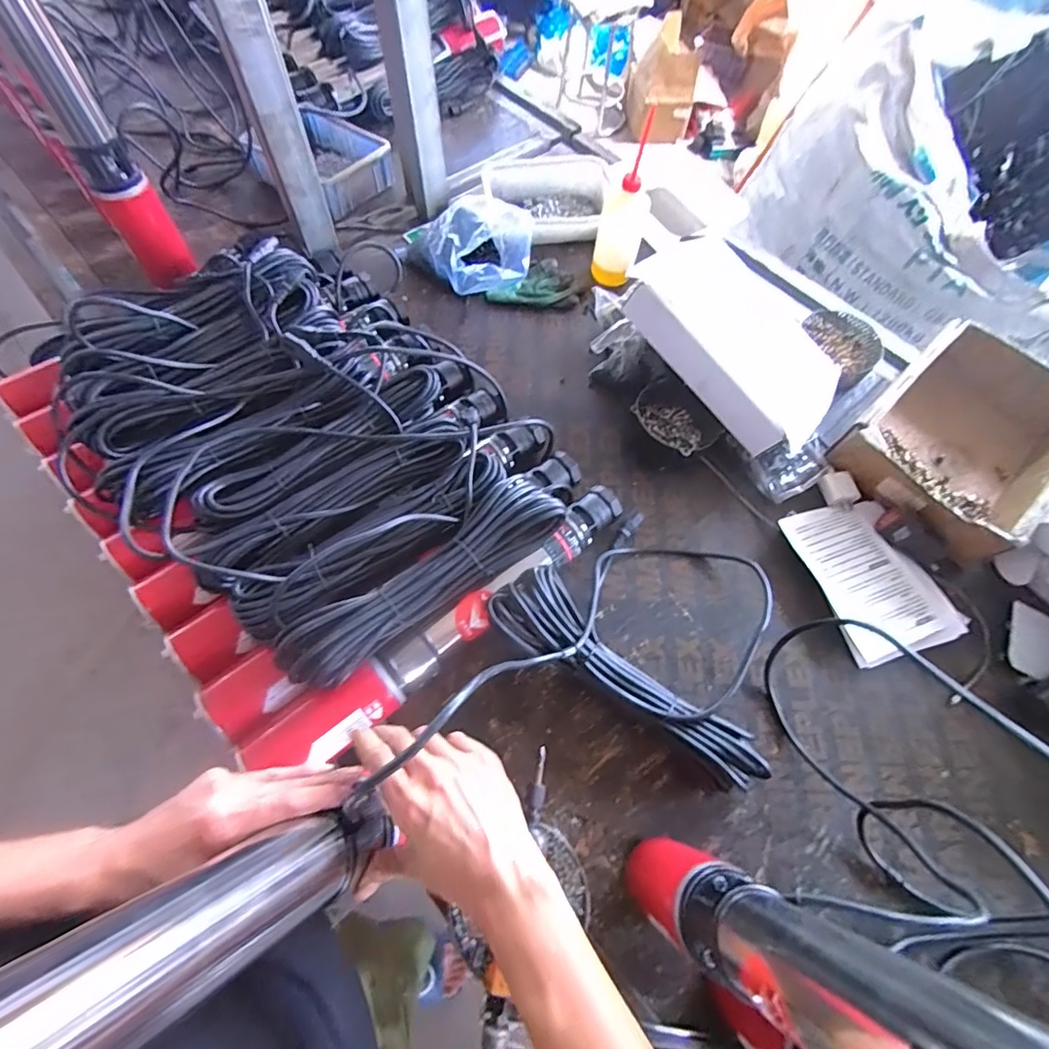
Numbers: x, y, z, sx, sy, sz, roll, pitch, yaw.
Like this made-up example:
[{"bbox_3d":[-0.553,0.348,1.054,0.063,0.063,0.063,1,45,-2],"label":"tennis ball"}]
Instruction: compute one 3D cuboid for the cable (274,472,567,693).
[{"bbox_3d":[-0.108,0.059,0.585,0.350,0.053,0.083,-35,71,-18],"label":"cable"}]

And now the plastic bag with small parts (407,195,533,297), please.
[{"bbox_3d":[-0.100,-0.491,0.891,0.223,0.094,0.166,1,64,-2],"label":"plastic bag with small parts"}]

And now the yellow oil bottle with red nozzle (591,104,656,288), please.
[{"bbox_3d":[0.185,-0.579,0.923,0.080,0.274,0.061,14,21,4],"label":"yellow oil bottle with red nozzle"}]

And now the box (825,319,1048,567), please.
[{"bbox_3d":[0.659,-0.131,0.771,0.363,0.102,0.250,-39,72,-19],"label":"box"}]

